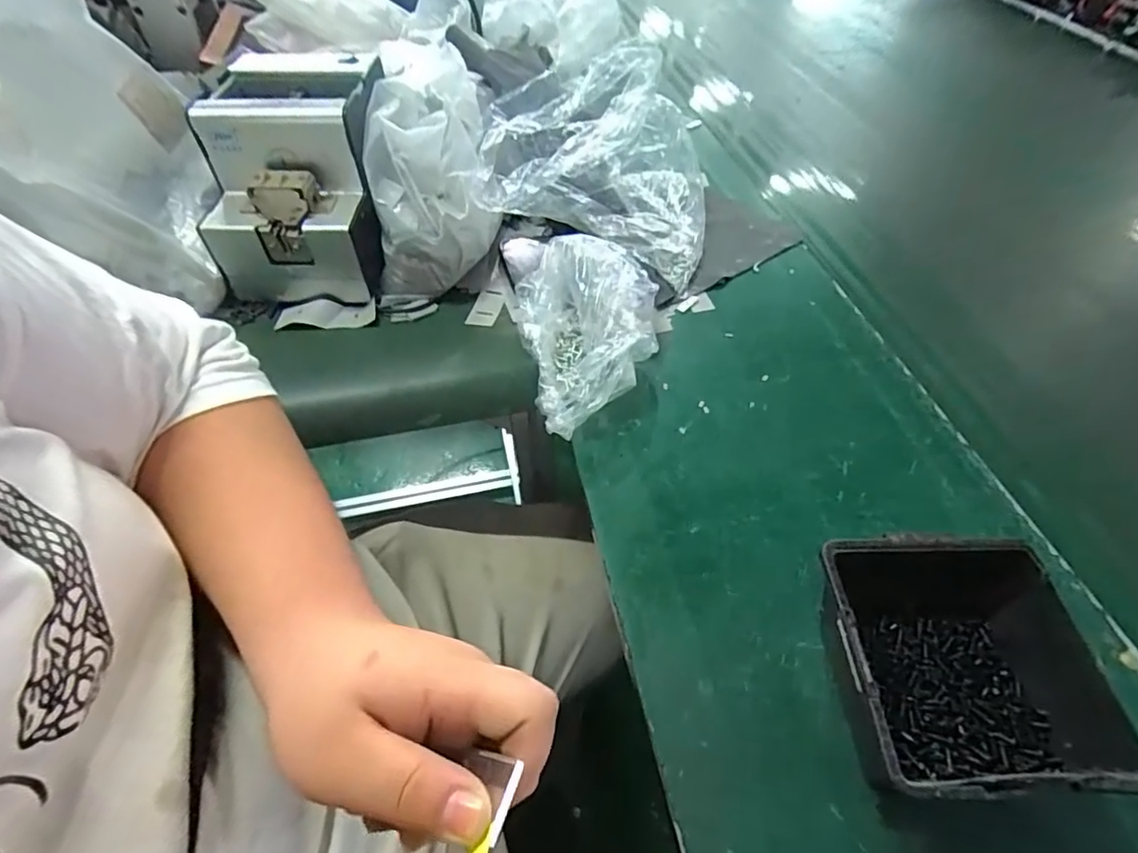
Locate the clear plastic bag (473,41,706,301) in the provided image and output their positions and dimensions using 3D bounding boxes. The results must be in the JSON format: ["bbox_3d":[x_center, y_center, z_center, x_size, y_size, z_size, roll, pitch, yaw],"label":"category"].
[{"bbox_3d":[0.036,-0.252,0.554,0.198,0.147,0.198,9,51,6],"label":"clear plastic bag"}]

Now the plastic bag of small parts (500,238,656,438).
[{"bbox_3d":[0.017,-0.082,0.467,0.108,0.072,0.167,-8,51,-8],"label":"plastic bag of small parts"}]

